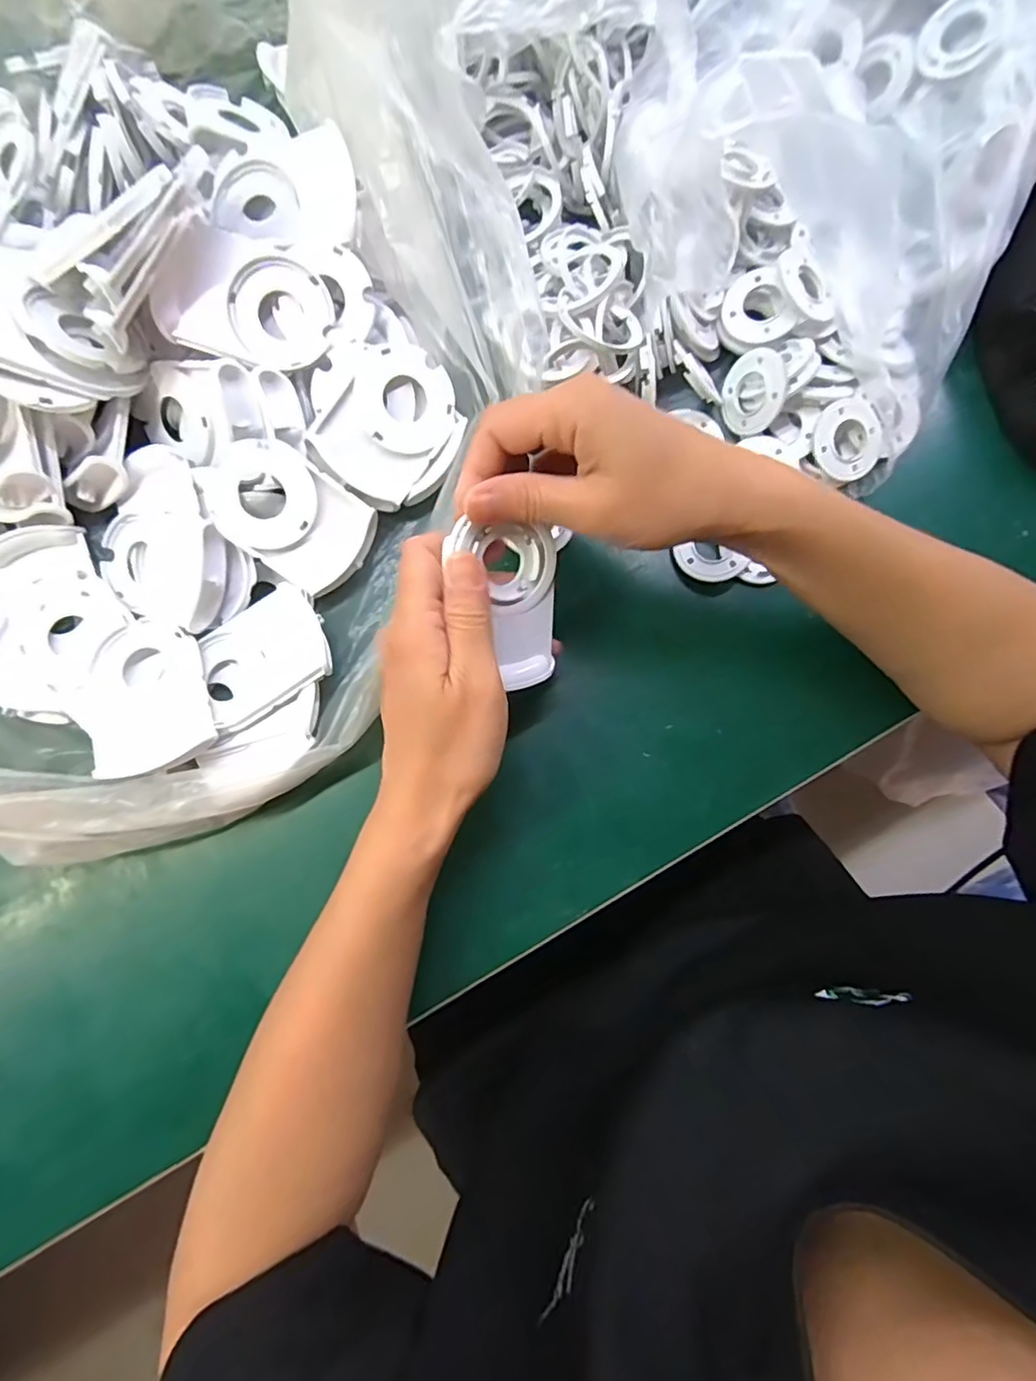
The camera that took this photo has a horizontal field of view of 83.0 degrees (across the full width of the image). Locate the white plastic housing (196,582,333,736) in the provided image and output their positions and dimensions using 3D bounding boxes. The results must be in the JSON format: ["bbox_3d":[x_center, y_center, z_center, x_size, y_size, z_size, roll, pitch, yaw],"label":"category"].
[{"bbox_3d":[-0.136,-0.019,0.313,0.069,0.018,0.059,-30,81,-6],"label":"white plastic housing"}]

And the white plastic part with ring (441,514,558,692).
[{"bbox_3d":[-0.001,-0.041,0.276,0.044,0.016,0.081,-13,112,-3],"label":"white plastic part with ring"}]

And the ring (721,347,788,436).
[{"bbox_3d":[0.136,-0.173,0.338,0.004,0.039,0.044,-10,90,-32],"label":"ring"}]

